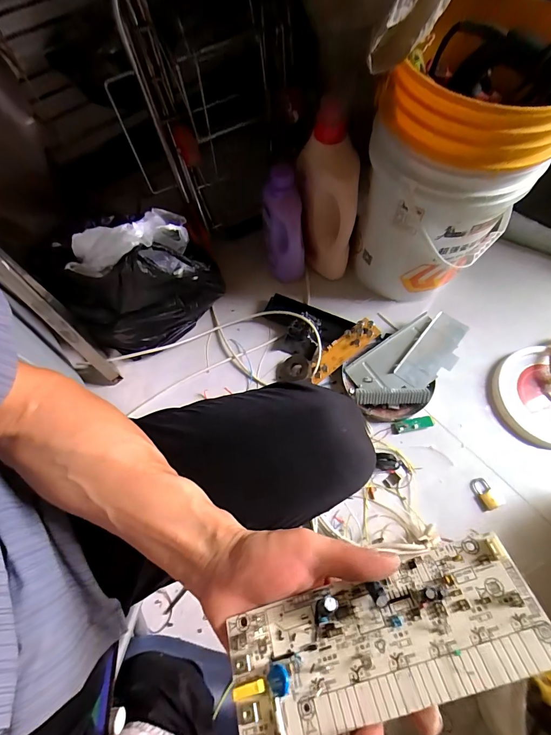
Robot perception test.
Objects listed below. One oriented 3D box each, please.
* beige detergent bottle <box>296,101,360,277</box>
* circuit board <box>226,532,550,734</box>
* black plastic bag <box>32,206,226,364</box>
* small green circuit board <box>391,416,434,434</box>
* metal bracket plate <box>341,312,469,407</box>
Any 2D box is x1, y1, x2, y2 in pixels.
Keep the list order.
[{"bbox_3d":[0.118,-0.370,0.797,0.114,0.356,0.139,-5,67,0],"label":"beige detergent bottle"},{"bbox_3d":[0.063,0.164,0.212,0.187,0.012,0.067,-20,49,3],"label":"circuit board"},{"bbox_3d":[-0.302,-0.205,0.750,0.317,0.326,0.230,-42,72,-14],"label":"black plastic bag"},{"bbox_3d":[0.297,0.124,0.756,0.093,0.006,0.024,-12,67,-3],"label":"small green circuit board"},{"bbox_3d":[0.305,-0.007,0.794,0.297,0.041,0.165,-30,69,-10],"label":"metal bracket plate"}]

